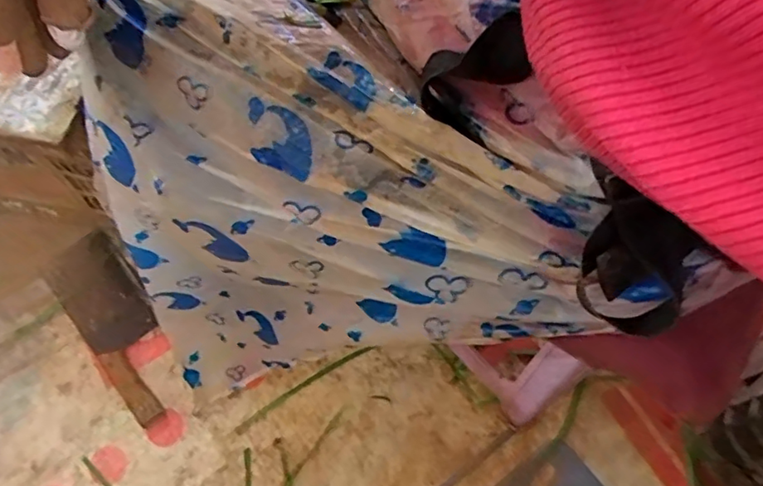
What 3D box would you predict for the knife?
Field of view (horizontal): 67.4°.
[{"bbox_3d":[-0.360,0.107,0.777,0.095,0.027,0.288,-35,68,-19],"label":"knife"}]

